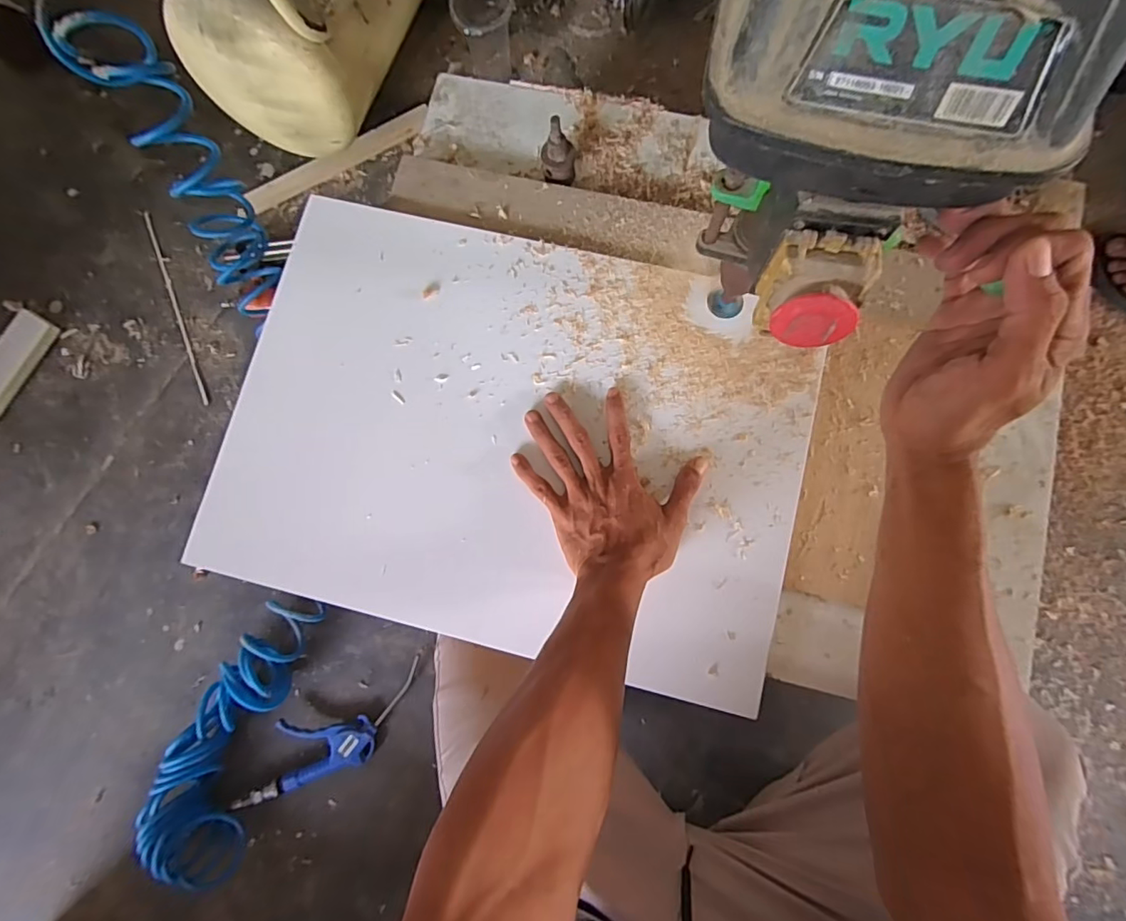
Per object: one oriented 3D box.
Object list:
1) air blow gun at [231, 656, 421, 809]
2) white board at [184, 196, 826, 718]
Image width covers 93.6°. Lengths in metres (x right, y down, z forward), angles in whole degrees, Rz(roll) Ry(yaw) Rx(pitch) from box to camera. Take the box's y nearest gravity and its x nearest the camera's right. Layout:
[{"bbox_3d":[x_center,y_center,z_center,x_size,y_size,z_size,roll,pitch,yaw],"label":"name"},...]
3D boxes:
[{"bbox_3d":[-0.312,0.372,0.712,0.276,0.023,0.091,-25,82,-1],"label":"air blow gun"},{"bbox_3d":[-0.047,-0.024,0.507,0.539,0.014,0.385,13,83,5],"label":"white board"}]

